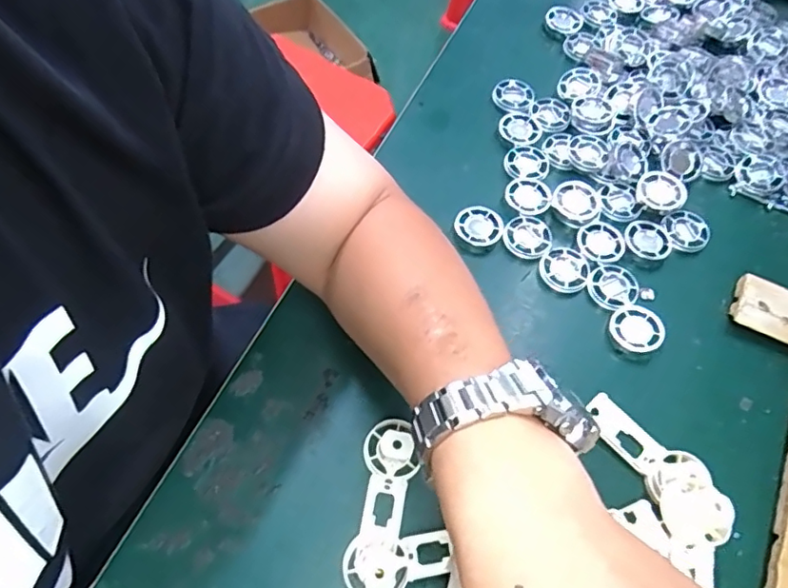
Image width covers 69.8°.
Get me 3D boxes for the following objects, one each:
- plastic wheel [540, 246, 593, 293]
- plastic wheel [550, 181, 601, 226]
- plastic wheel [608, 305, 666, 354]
[{"bbox_3d":[0.138,-0.020,0.455,0.039,0.007,0.039,2,62,-3],"label":"plastic wheel"},{"bbox_3d":[0.155,-0.078,0.480,0.039,0.010,0.039,2,62,-3],"label":"plastic wheel"},{"bbox_3d":[0.185,0.026,0.432,0.038,0.010,0.036,2,62,-3],"label":"plastic wheel"}]

